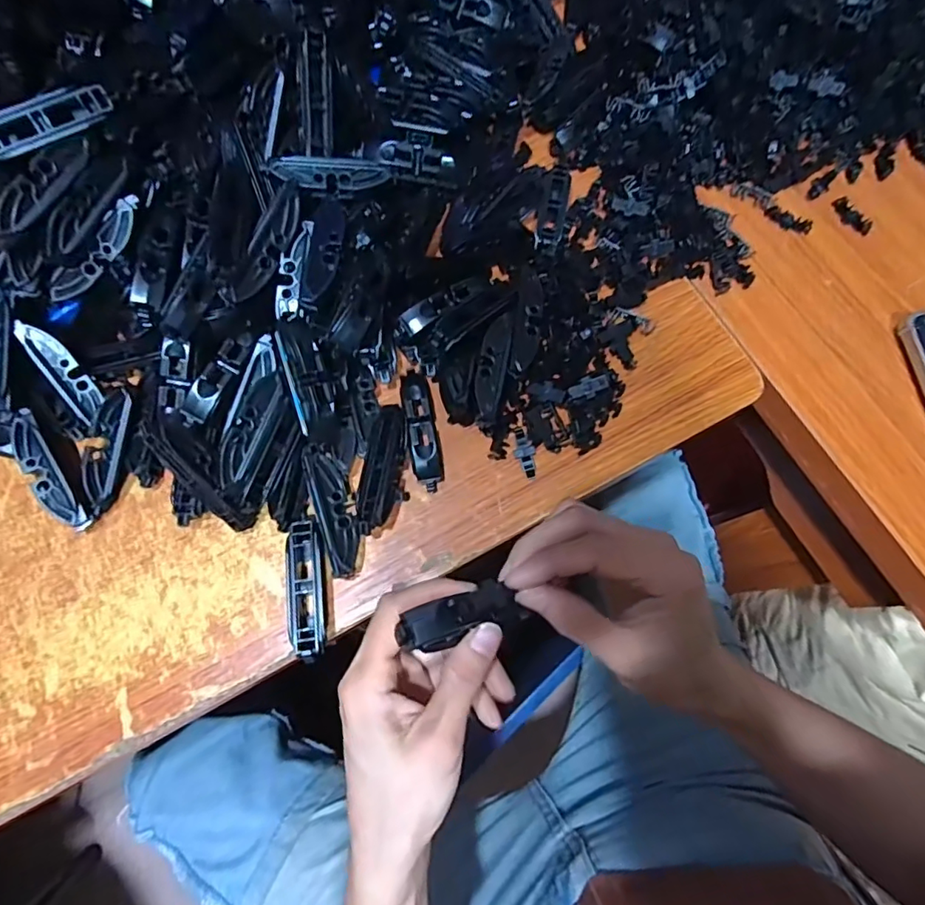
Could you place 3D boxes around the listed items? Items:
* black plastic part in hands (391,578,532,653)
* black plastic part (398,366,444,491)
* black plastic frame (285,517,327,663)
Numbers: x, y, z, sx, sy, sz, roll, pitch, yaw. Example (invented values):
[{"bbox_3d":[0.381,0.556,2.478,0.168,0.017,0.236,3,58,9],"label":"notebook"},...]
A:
[{"bbox_3d":[-0.001,0.073,0.235,0.054,0.018,0.020,-15,74,-12],"label":"black plastic part in hands"},{"bbox_3d":[-0.026,-0.016,0.342,0.020,0.020,0.080,-11,74,-5],"label":"black plastic part"},{"bbox_3d":[-0.091,0.080,0.311,0.021,0.019,0.079,-7,74,-4],"label":"black plastic frame"}]

